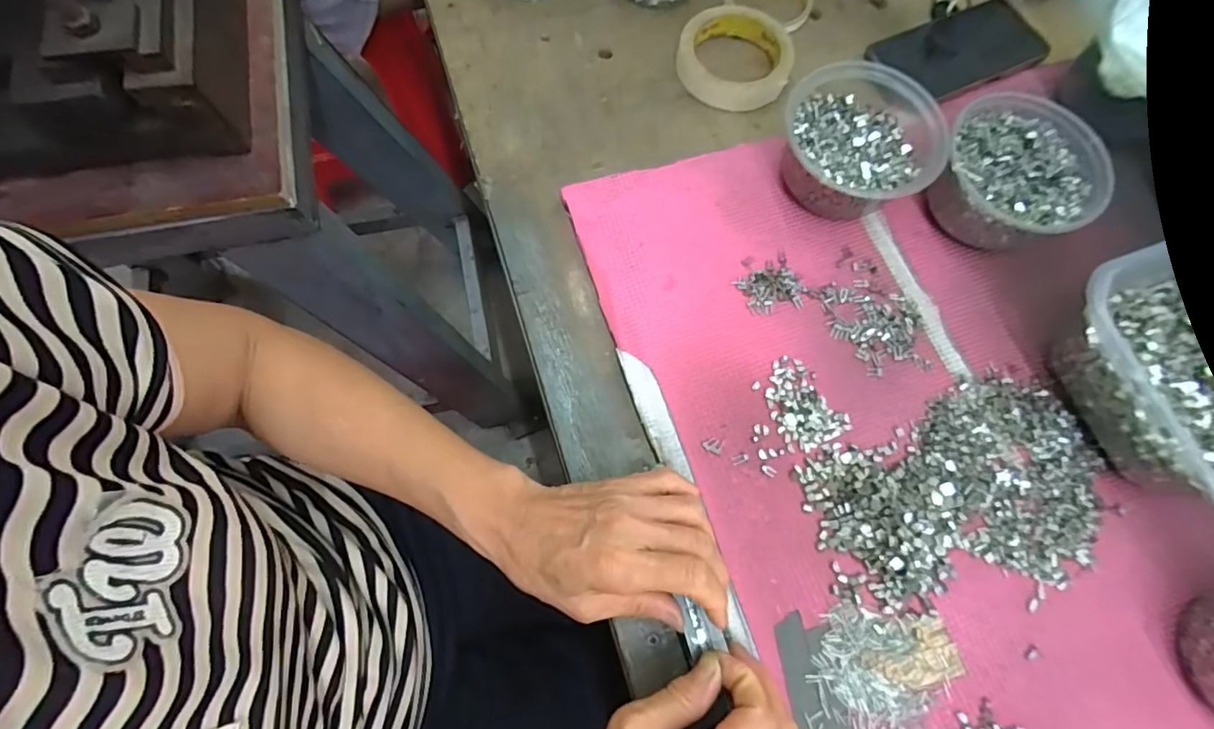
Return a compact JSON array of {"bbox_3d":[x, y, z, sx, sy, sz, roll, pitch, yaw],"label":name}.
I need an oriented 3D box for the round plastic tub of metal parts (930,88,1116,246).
[{"bbox_3d":[0.307,-0.142,0.408,0.111,0.055,0.116,1,72,-3],"label":"round plastic tub of metal parts"}]

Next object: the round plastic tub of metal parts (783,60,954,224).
[{"bbox_3d":[0.190,-0.165,0.411,0.113,0.056,0.111,1,72,-3],"label":"round plastic tub of metal parts"}]

